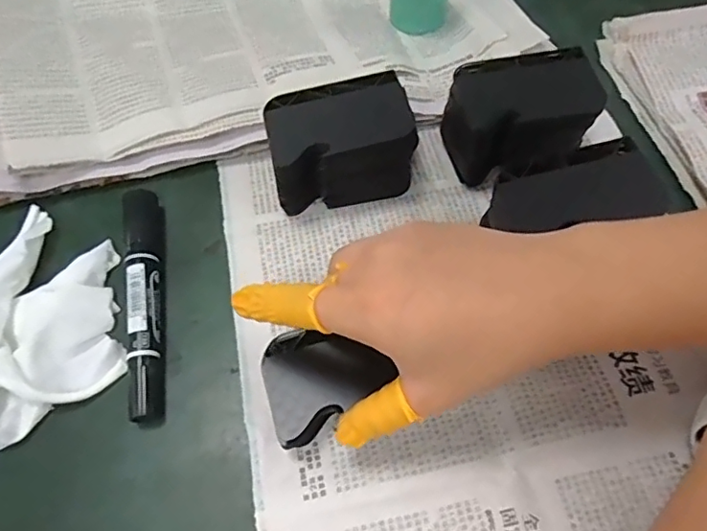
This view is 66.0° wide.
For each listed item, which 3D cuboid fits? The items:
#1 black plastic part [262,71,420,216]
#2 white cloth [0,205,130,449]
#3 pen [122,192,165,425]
[{"bbox_3d":[-0.007,-0.075,0.340,0.087,0.052,0.057,-10,62,-2],"label":"black plastic part"},{"bbox_3d":[-0.191,0.027,0.305,0.106,0.029,0.134,-18,63,-6],"label":"white cloth"},{"bbox_3d":[-0.121,0.018,0.315,0.018,0.019,0.142,-11,62,-3],"label":"pen"}]

